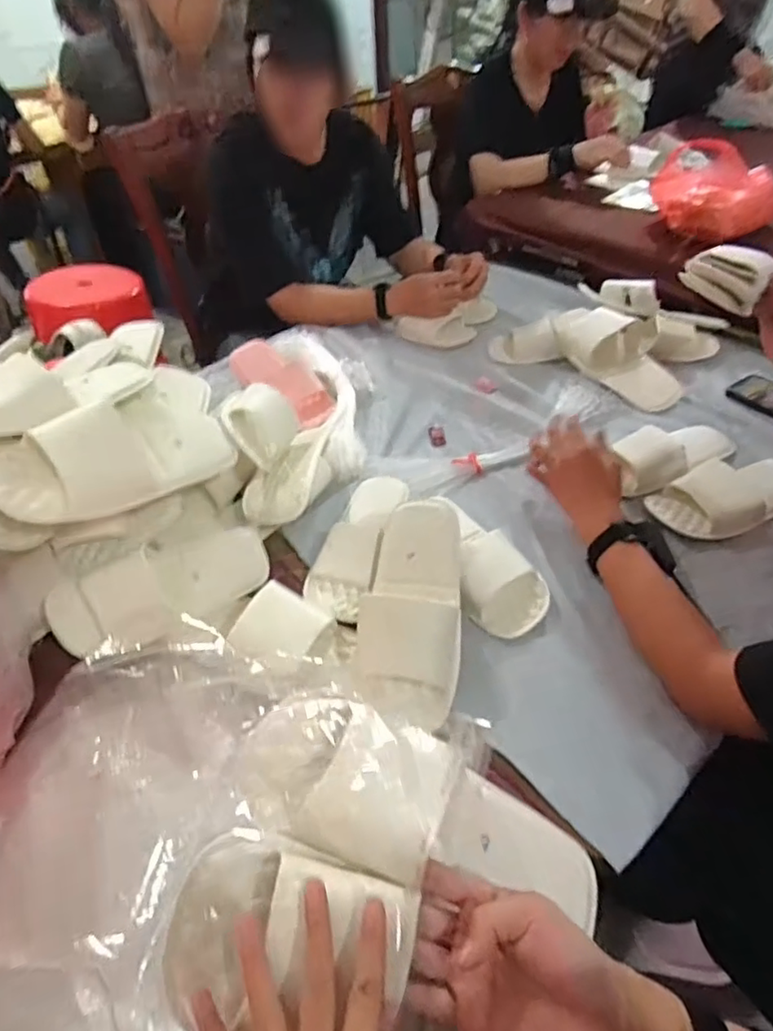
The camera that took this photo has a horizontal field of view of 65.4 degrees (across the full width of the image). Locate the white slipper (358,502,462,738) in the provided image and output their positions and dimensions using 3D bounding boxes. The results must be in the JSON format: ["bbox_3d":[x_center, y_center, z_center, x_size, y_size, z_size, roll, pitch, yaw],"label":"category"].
[{"bbox_3d":[0.028,0.093,0.653,0.106,0.062,0.246,4,58,6],"label":"white slipper"}]

